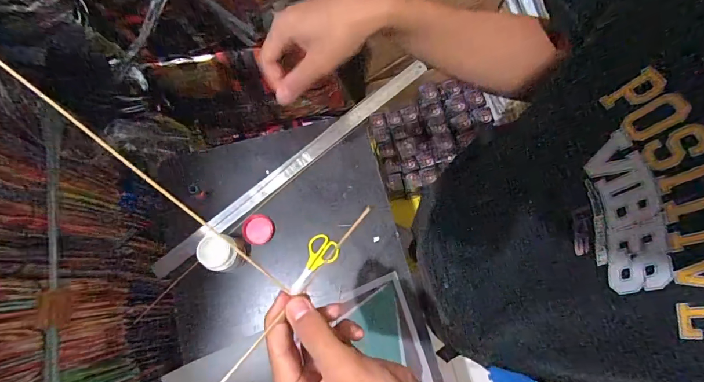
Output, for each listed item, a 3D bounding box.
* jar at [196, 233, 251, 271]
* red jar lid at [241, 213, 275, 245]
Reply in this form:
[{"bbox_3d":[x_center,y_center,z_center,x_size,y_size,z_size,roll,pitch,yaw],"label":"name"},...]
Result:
[{"bbox_3d":[-0.209,0.101,0.605,0.062,0.071,0.060,0,74,1],"label":"jar"},{"bbox_3d":[-0.164,0.067,0.645,0.053,0.011,0.054,0,74,1],"label":"red jar lid"}]

